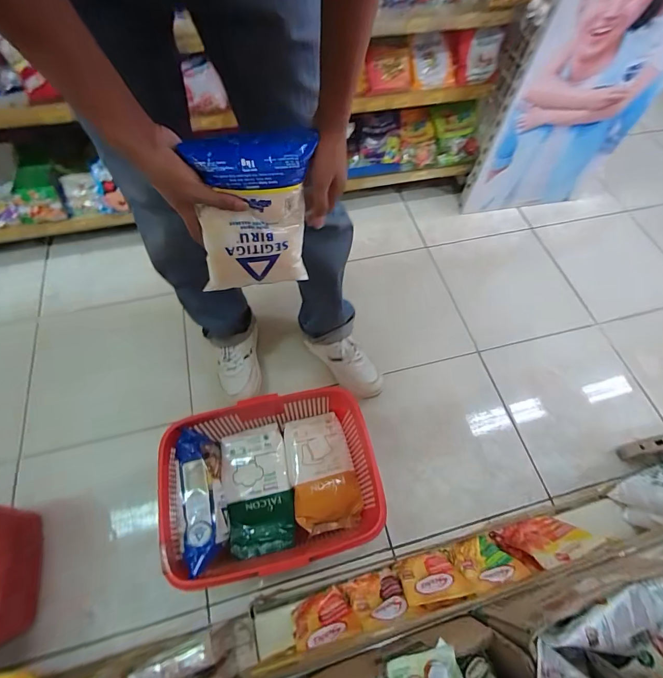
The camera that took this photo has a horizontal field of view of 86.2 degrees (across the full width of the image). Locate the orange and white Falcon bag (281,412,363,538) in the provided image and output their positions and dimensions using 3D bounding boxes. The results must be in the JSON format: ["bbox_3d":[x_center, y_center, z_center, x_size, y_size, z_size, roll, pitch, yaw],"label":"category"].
[{"bbox_3d":[-0.021,0.276,0.740,0.132,0.052,0.221,-10,64,-9],"label":"orange and white Falcon bag"}]

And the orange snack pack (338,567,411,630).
[{"bbox_3d":[0.074,0.422,0.571,0.090,0.107,0.025,-15,96,-10],"label":"orange snack pack"}]

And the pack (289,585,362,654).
[{"bbox_3d":[-0.012,0.453,0.560,0.103,0.110,0.040,-22,99,-12],"label":"pack"}]

